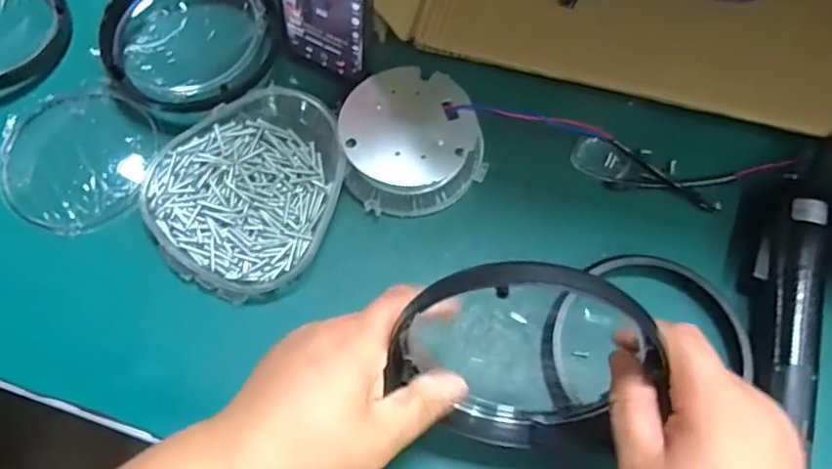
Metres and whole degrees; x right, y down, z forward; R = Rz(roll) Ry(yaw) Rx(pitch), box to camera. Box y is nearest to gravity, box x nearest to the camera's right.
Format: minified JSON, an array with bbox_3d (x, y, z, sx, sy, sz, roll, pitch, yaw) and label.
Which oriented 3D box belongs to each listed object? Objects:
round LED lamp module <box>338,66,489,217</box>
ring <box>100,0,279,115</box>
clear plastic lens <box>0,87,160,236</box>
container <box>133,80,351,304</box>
[{"bbox_3d":[-0.002,-0.070,0.447,0.101,0.039,0.103,0,69,1],"label":"round LED lamp module"},{"bbox_3d":[-0.180,-0.157,0.476,0.126,0.032,0.134,0,69,1],"label":"ring"},{"bbox_3d":[-0.260,-0.060,0.457,0.123,0.019,0.113,27,72,11],"label":"clear plastic lens"},{"bbox_3d":[-0.124,-0.036,0.441,0.141,0.036,0.156,25,71,10],"label":"container"}]

